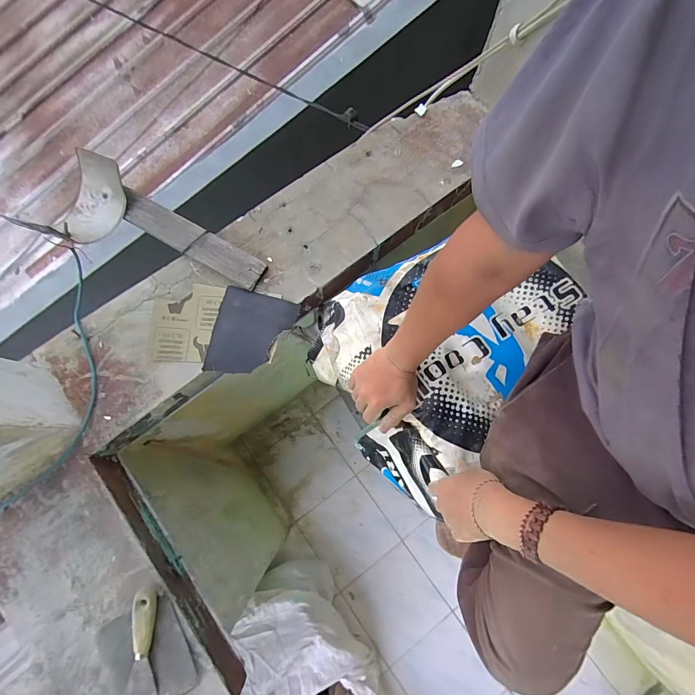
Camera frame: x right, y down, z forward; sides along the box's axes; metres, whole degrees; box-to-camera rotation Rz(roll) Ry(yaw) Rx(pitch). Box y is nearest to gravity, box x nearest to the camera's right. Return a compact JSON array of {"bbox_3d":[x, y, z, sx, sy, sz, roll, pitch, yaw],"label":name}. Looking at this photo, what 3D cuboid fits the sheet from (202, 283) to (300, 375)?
[{"bbox_3d":[-0.177,-0.027,0.647,0.139,0.010,0.157,14,76,4],"label":"sheet"}]

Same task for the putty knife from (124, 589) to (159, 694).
[{"bbox_3d":[-0.306,0.468,0.523,0.066,0.032,0.198,-7,76,-2],"label":"putty knife"}]

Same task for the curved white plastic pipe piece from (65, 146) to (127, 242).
[{"bbox_3d":[-0.491,-0.289,0.687,0.123,0.062,0.147,32,78,8],"label":"curved white plastic pipe piece"}]

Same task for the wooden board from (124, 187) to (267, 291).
[{"bbox_3d":[-0.298,-0.206,0.688,0.311,0.019,0.062,30,78,7],"label":"wooden board"}]

